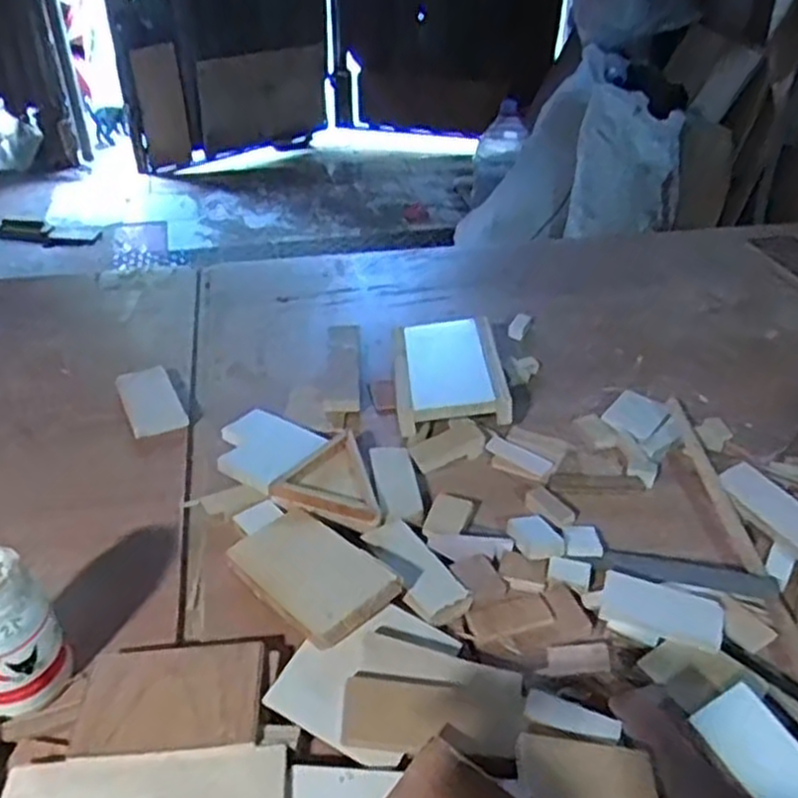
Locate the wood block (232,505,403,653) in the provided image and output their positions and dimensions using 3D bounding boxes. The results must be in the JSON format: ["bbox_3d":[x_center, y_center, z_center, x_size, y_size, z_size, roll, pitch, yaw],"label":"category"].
[{"bbox_3d":[-0.082,0.157,0.723,0.096,0.016,0.164,-29,37,-30],"label":"wood block"}]

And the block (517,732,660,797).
[{"bbox_3d":[0.138,0.271,0.565,0.104,0.014,0.051,15,35,-3],"label":"block"}]

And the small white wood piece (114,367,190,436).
[{"bbox_3d":[-0.306,0.002,0.965,0.064,0.009,0.107,-22,53,-17],"label":"small white wood piece"}]

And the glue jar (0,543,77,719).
[{"bbox_3d":[-0.313,0.188,0.620,0.076,0.133,0.063,-24,41,-29],"label":"glue jar"}]

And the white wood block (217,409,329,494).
[{"bbox_3d":[-0.153,0.055,0.889,0.112,0.012,0.124,22,34,22],"label":"white wood block"}]

